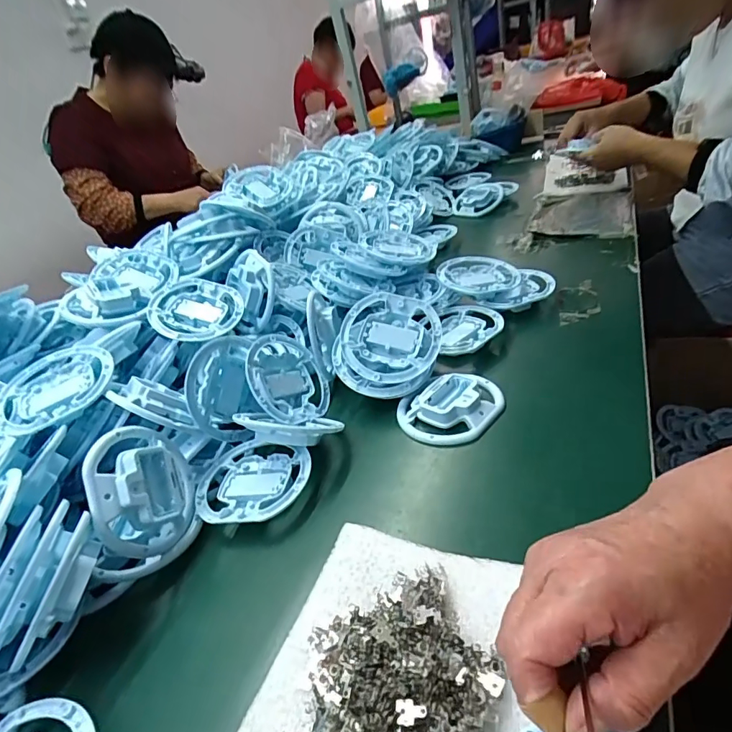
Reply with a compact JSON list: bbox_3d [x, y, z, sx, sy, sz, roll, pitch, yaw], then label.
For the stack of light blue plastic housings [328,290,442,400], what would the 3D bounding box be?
[{"bbox_3d":[0.023,-0.022,0.504,0.108,0.024,0.111,3,69,9],"label":"stack of light blue plastic housings"}]

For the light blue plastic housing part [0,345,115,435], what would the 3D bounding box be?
[{"bbox_3d":[-0.286,0.021,0.436,0.099,0.030,0.099,-5,34,3],"label":"light blue plastic housing part"}]

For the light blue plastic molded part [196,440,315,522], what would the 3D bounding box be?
[{"bbox_3d":[-0.102,0.101,0.429,0.101,0.021,0.094,-5,34,3],"label":"light blue plastic molded part"}]

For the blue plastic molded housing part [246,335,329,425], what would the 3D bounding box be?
[{"bbox_3d":[-0.084,0.014,0.504,0.014,0.097,0.097,-33,-17,35],"label":"blue plastic molded housing part"}]

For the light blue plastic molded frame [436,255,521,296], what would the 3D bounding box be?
[{"bbox_3d":[0.148,-0.120,0.628,0.102,0.010,0.087,21,48,22],"label":"light blue plastic molded frame"}]

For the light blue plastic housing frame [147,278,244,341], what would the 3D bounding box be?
[{"bbox_3d":[-0.203,-0.066,0.559,0.102,0.018,0.096,21,45,6],"label":"light blue plastic housing frame"}]

